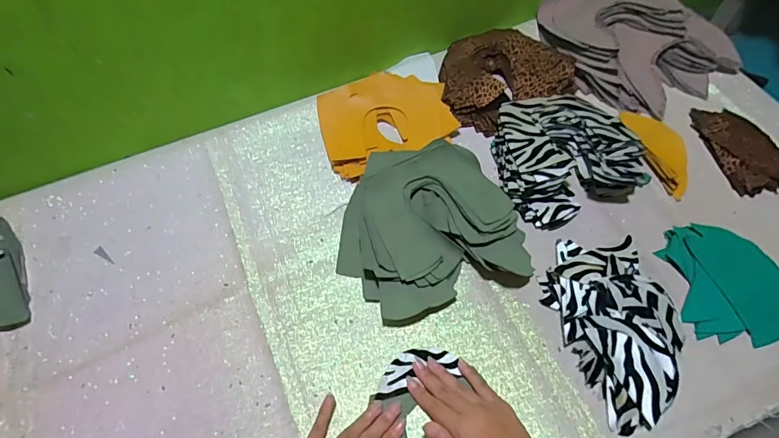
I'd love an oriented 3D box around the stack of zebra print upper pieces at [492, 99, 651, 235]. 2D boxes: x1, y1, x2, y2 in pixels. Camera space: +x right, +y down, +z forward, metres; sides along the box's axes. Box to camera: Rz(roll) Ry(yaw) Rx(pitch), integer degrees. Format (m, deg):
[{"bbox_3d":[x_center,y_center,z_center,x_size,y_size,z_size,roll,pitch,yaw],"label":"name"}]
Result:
[{"bbox_3d":[0.221,-0.093,0.575,0.178,0.052,0.177,-19,61,-9],"label":"stack of zebra print upper pieces"}]

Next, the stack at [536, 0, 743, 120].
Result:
[{"bbox_3d":[0.358,-0.283,0.670,0.192,0.065,0.271,-28,62,-14],"label":"stack"}]

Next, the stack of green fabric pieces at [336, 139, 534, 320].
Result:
[{"bbox_3d":[0.043,0.003,0.533,0.218,0.060,0.197,-17,60,-8],"label":"stack of green fabric pieces"}]

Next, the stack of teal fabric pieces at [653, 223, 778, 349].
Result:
[{"bbox_3d":[0.391,0.069,0.502,0.118,0.017,0.138,-7,59,-2],"label":"stack of teal fabric pieces"}]

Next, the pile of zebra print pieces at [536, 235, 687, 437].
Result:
[{"bbox_3d":[0.242,0.107,0.465,0.114,0.046,0.201,-6,59,-2],"label":"pile of zebra print pieces"}]

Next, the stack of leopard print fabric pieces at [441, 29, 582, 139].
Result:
[{"bbox_3d":[0.165,-0.223,0.674,0.192,0.034,0.169,-26,62,-13],"label":"stack of leopard print fabric pieces"}]

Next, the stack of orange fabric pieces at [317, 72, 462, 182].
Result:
[{"bbox_3d":[-0.009,-0.146,0.638,0.188,0.027,0.149,-25,62,-12],"label":"stack of orange fabric pieces"}]

